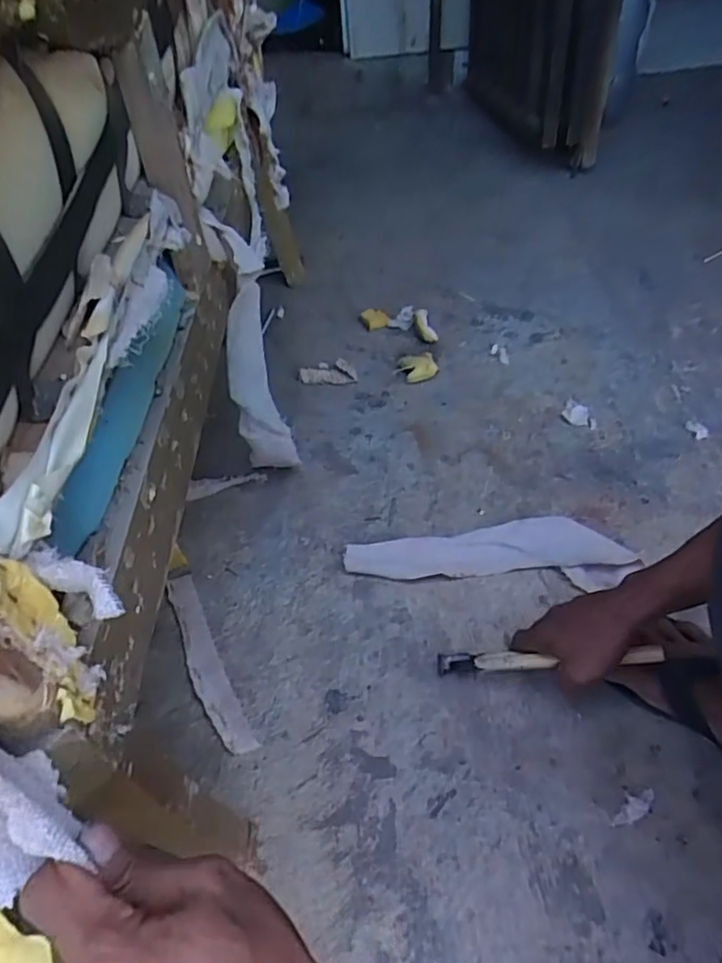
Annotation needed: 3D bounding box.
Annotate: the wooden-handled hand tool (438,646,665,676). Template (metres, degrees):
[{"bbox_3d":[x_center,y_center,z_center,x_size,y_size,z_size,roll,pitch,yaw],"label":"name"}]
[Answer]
[{"bbox_3d":[0.185,0.178,0.626,0.221,0.031,0.032,-9,43,20],"label":"wooden-handled hand tool"}]

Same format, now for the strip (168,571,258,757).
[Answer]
[{"bbox_3d":[-0.176,0.203,0.698,0.038,0.008,0.234,-23,52,-17],"label":"strip"}]

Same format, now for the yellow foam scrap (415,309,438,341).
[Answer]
[{"bbox_3d":[0.113,-0.279,1.090,0.026,0.019,0.087,-13,59,-7],"label":"yellow foam scrap"}]

